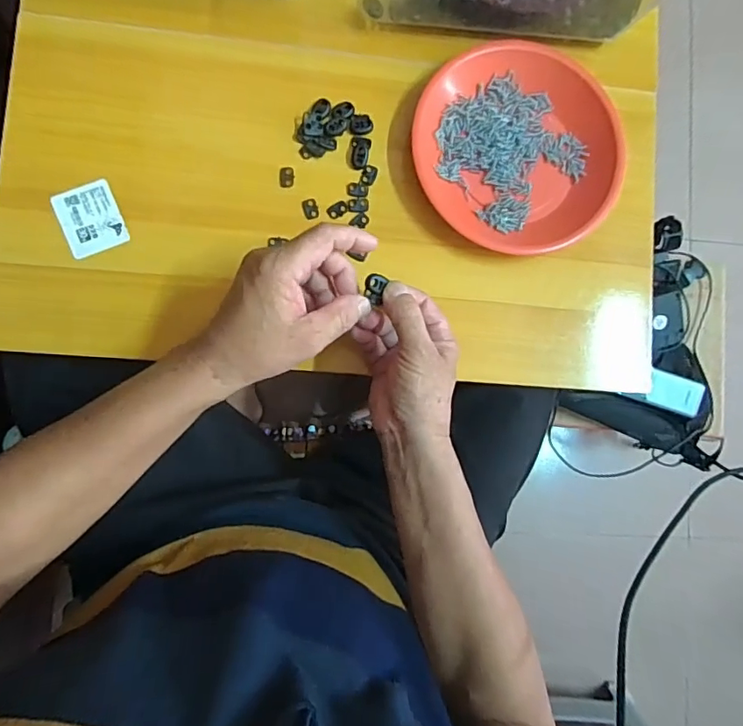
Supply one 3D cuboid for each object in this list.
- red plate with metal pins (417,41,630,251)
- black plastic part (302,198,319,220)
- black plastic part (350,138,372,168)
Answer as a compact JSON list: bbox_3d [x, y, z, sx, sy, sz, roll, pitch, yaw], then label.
[{"bbox_3d":[0.132,-0.194,0.473,0.176,0.031,0.190,1,86,-7],"label":"red plate with metal pins"},{"bbox_3d":[-0.055,-0.139,0.463,0.013,0.004,0.018,-19,88,-8],"label":"black plastic part"},{"bbox_3d":[-0.011,-0.192,0.468,0.018,0.004,0.029,7,85,-6],"label":"black plastic part"}]

